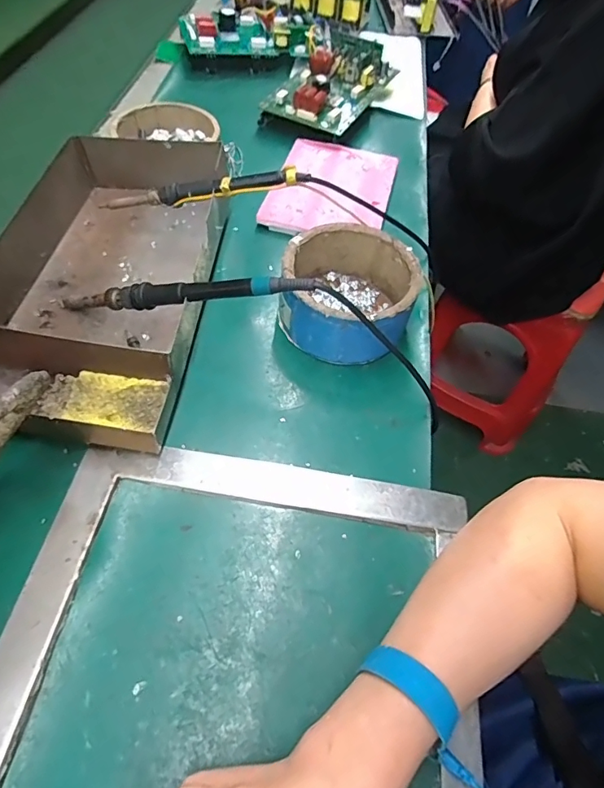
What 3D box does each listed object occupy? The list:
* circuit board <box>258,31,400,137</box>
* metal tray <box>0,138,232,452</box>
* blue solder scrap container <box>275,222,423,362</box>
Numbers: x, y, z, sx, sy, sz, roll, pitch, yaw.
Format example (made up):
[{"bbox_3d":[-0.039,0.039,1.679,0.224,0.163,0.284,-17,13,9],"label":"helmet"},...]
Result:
[{"bbox_3d":[0.047,-0.436,0.666,0.118,0.050,0.229,25,59,11],"label":"circuit board"},{"bbox_3d":[-0.171,-0.120,0.428,0.164,0.064,0.336,5,57,-1],"label":"metal tray"},{"bbox_3d":[0.041,-0.091,0.431,0.115,0.062,0.122,2,57,-3],"label":"blue solder scrap container"}]

